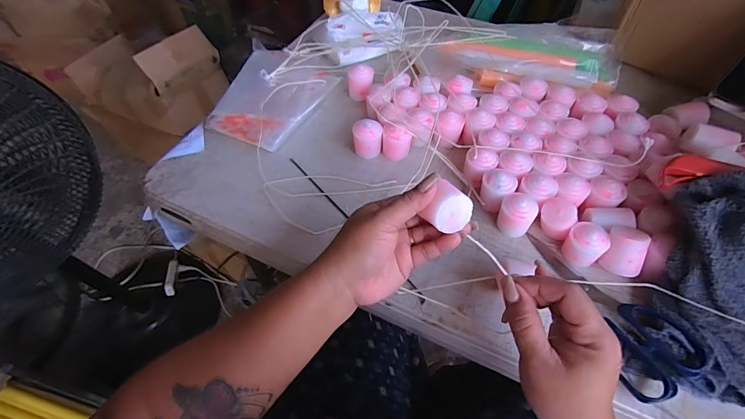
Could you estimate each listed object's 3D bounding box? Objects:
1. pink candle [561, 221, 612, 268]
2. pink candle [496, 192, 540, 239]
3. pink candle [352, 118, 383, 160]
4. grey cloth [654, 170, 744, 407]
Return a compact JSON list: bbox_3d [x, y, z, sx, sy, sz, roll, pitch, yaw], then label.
[{"bbox_3d":[0.224,0.036,0.398,0.037,0.038,0.035,-1,54,1],"label":"pink candle"},{"bbox_3d":[0.162,0.003,0.420,0.037,0.042,0.038,-1,54,1],"label":"pink candle"},{"bbox_3d":[-0.006,-0.087,0.483,0.035,0.046,0.031,-2,54,0],"label":"pink candle"},{"bbox_3d":[0.335,0.066,0.335,0.116,0.092,0.177,15,56,12],"label":"grey cloth"}]

